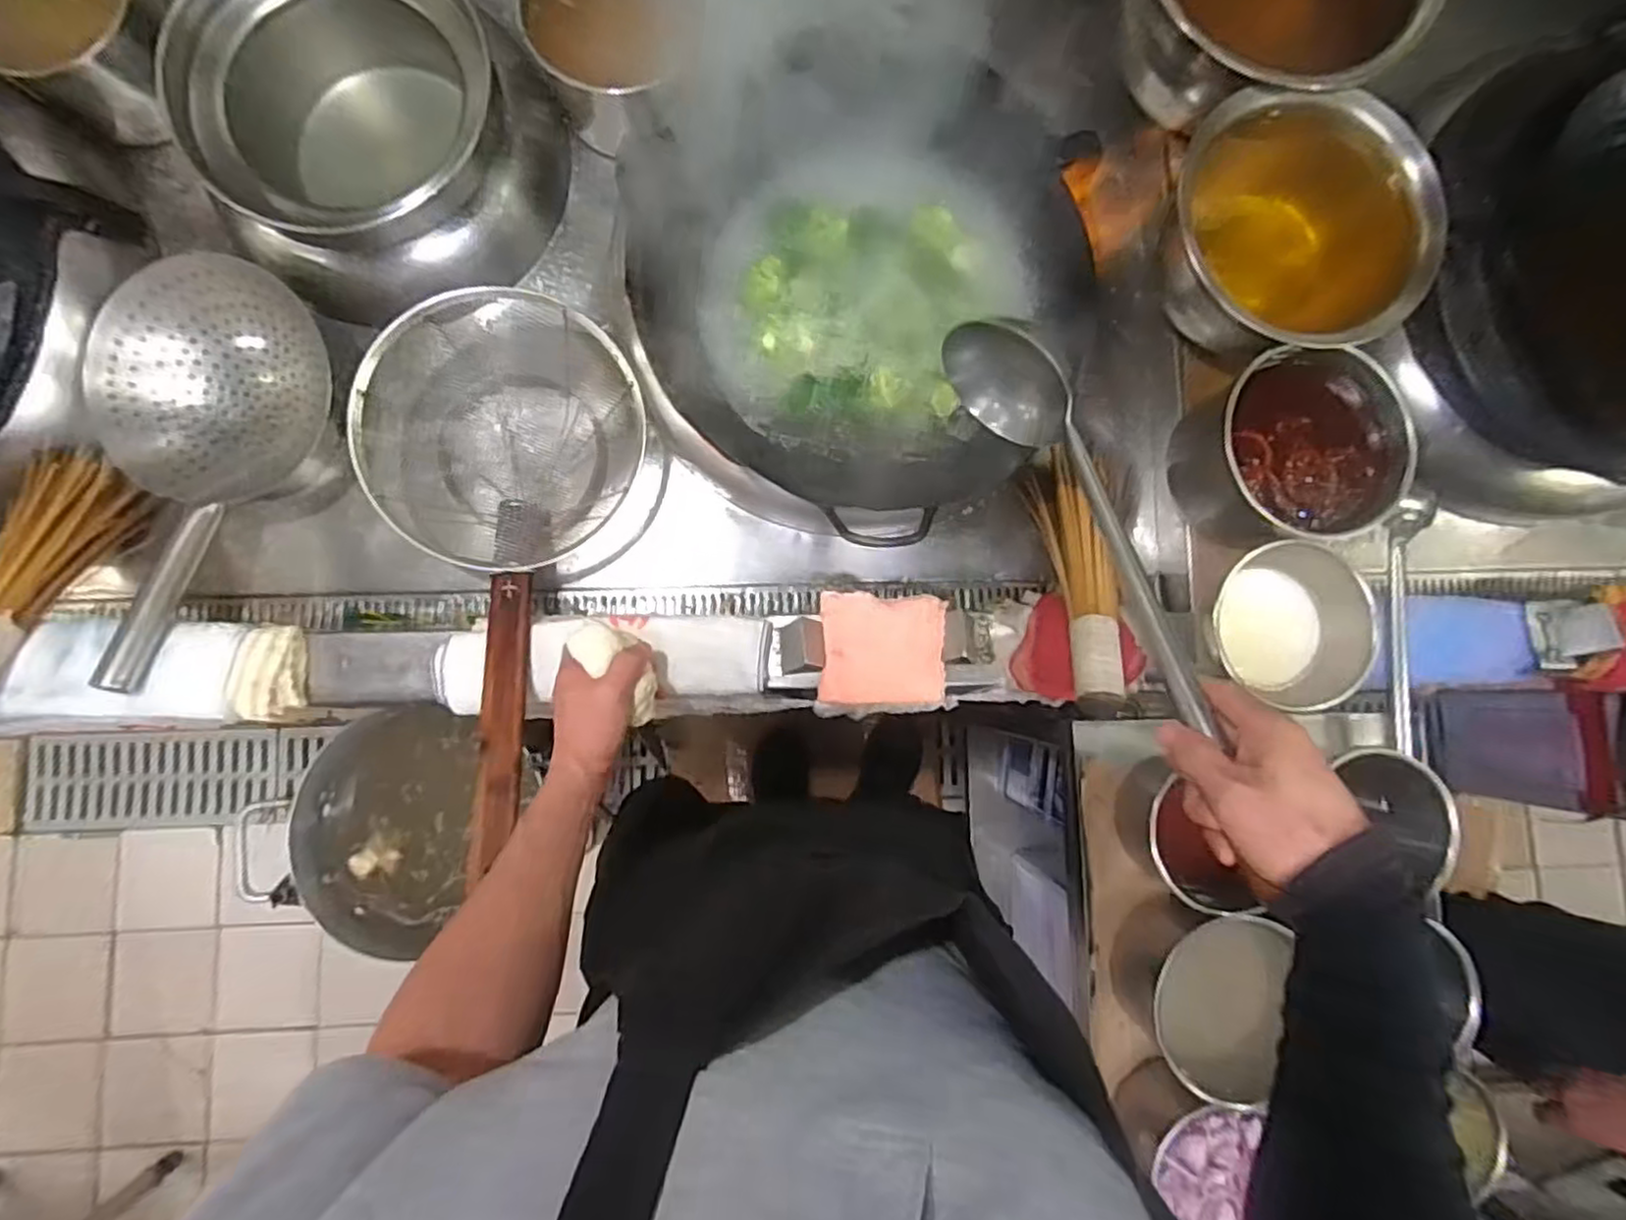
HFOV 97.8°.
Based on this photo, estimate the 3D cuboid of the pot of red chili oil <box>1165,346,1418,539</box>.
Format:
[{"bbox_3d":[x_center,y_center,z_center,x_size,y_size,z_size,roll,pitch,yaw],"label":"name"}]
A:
[{"bbox_3d":[0.488,-0.158,0.732,0.175,0.136,0.169,0,85,-3],"label":"pot of red chili oil"}]

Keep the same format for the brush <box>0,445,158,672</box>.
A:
[{"bbox_3d":[-0.779,-0.025,0.695,0.073,0.085,0.281,6,58,-2],"label":"brush"}]

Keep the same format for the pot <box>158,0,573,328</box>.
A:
[{"bbox_3d":[-0.474,-0.509,0.766,0.301,0.183,0.334,42,84,1],"label":"pot"}]

